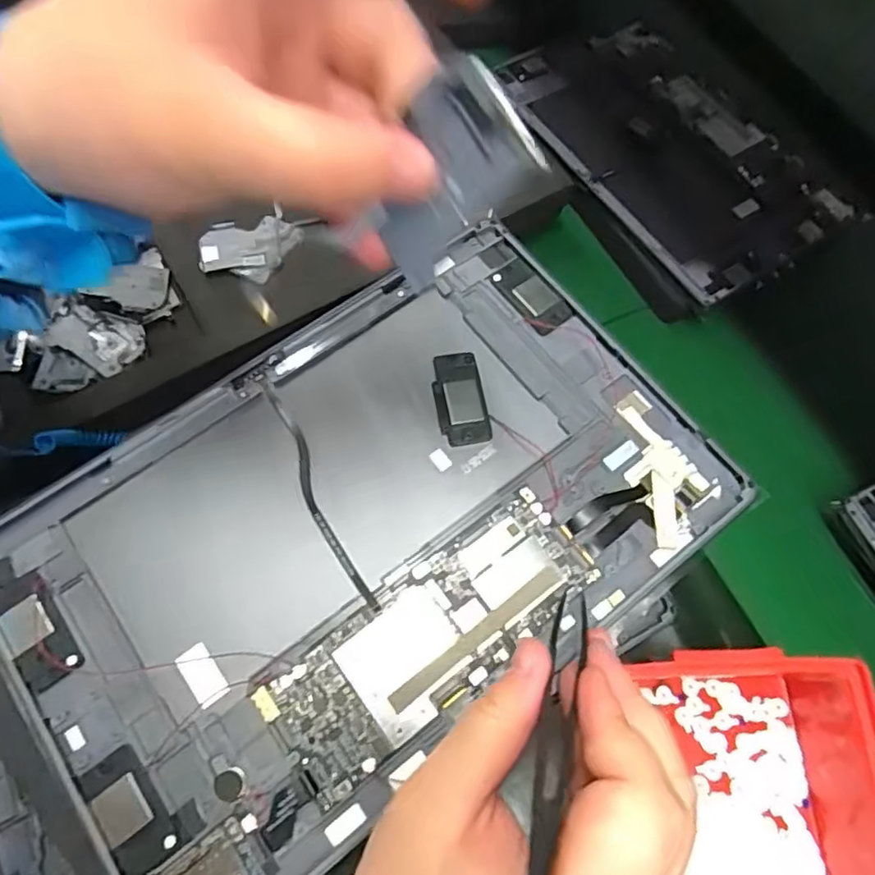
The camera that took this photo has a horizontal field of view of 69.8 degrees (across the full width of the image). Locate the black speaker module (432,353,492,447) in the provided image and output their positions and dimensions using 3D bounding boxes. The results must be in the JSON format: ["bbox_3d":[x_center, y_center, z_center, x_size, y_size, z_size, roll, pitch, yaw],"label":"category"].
[{"bbox_3d":[0.009,-0.016,0.259,0.020,0.004,0.040,-8,69,-9],"label":"black speaker module"}]

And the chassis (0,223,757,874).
[{"bbox_3d":[-0.027,0.034,0.238,0.256,0.011,0.163,-36,72,-12],"label":"chassis"}]

